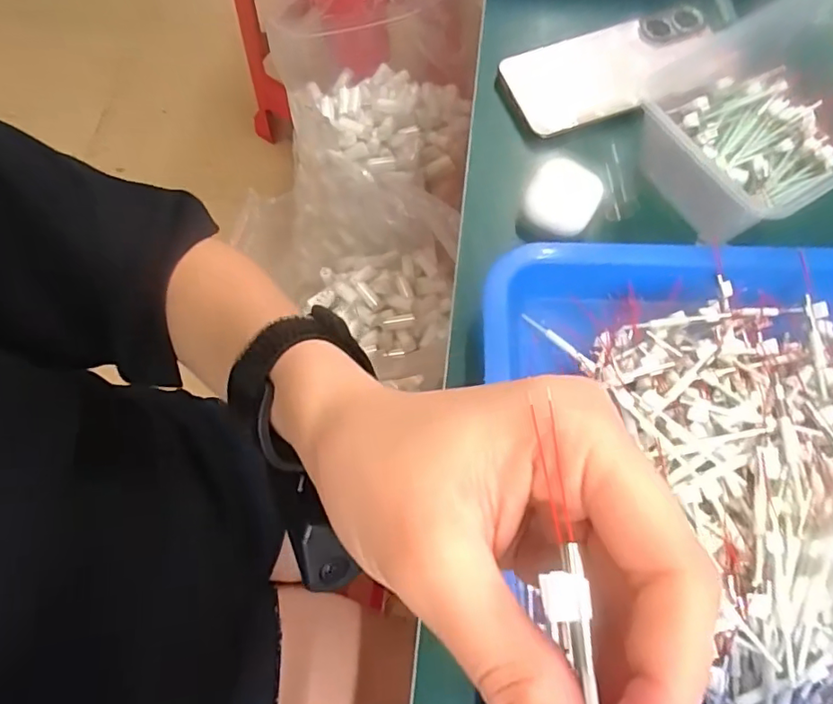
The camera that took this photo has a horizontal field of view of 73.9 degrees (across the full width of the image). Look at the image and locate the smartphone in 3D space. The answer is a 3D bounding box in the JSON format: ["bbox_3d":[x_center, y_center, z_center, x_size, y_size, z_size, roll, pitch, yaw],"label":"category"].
[{"bbox_3d":[0.145,-0.208,0.406,0.161,0.012,0.071,-18,71,-6],"label":"smartphone"}]

